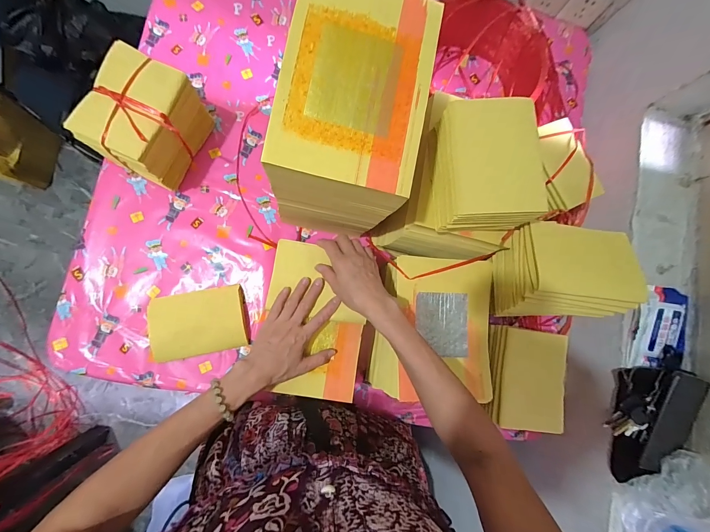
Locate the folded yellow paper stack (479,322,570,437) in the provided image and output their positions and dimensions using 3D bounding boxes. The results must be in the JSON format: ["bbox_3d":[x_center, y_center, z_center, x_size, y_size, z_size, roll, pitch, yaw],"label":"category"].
[{"bbox_3d":[0.295,0.192,0.531,0.130,0.046,0.160,10,83,-8],"label":"folded yellow paper stack"}]

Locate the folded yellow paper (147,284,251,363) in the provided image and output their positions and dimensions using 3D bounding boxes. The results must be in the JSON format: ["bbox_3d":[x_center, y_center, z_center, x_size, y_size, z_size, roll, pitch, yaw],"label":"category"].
[{"bbox_3d":[-0.291,0.106,0.584,0.165,0.029,0.117,-9,86,-9],"label":"folded yellow paper"}]

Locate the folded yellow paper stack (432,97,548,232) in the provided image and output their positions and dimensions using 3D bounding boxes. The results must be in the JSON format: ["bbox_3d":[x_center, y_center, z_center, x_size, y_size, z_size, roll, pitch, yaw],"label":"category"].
[{"bbox_3d":[0.185,-0.146,0.448,0.123,0.072,0.183,-1,85,-9],"label":"folded yellow paper stack"}]

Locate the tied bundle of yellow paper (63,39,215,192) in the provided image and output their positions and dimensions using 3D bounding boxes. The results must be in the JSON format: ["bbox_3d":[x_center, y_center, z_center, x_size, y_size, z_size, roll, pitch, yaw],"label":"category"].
[{"bbox_3d":[-0.362,-0.250,0.550,0.124,0.148,0.165,26,82,-5],"label":"tied bundle of yellow paper"}]

